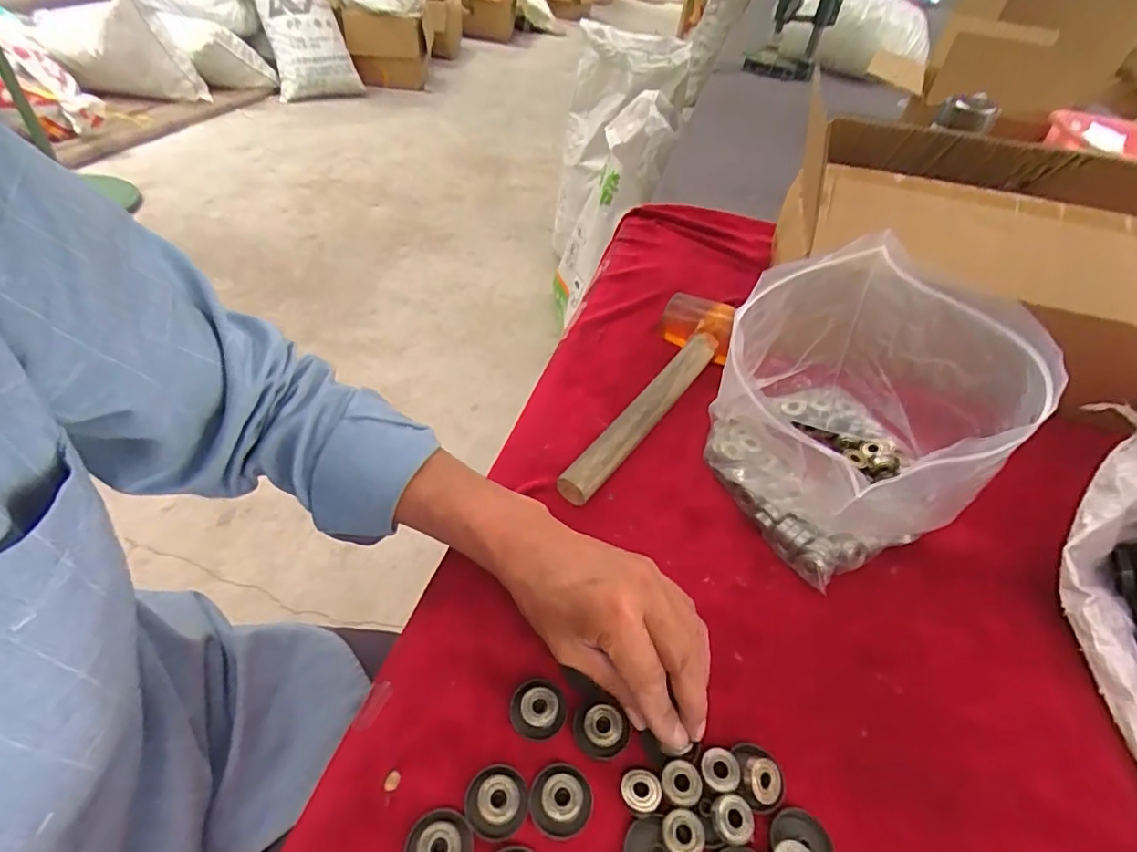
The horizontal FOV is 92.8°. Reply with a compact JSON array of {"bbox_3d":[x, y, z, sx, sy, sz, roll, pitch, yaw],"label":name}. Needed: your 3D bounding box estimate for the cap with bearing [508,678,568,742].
[{"bbox_3d":[-0.018,0.165,0.319,0.032,0.014,0.032,4,46,-4],"label":"cap with bearing"}]

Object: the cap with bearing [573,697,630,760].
[{"bbox_3d":[0.019,0.174,0.311,0.031,0.012,0.026,28,49,19],"label":"cap with bearing"}]

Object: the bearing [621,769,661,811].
[{"bbox_3d":[0.040,0.197,0.293,0.021,0.004,0.019,8,45,0],"label":"bearing"}]

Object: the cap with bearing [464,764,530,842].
[{"bbox_3d":[-0.037,0.197,0.285,0.032,0.012,0.031,4,46,-4],"label":"cap with bearing"}]

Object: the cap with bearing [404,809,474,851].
[{"bbox_3d":[-0.065,0.211,0.269,0.033,0.010,0.032,4,46,-4],"label":"cap with bearing"}]

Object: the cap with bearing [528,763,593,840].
[{"bbox_3d":[-0.003,0.197,0.288,0.033,0.012,0.032,4,46,-4],"label":"cap with bearing"}]

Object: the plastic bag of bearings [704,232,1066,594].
[{"bbox_3d":[0.222,-0.017,0.403,0.170,0.191,0.164,-19,51,-24],"label":"plastic bag of bearings"}]

